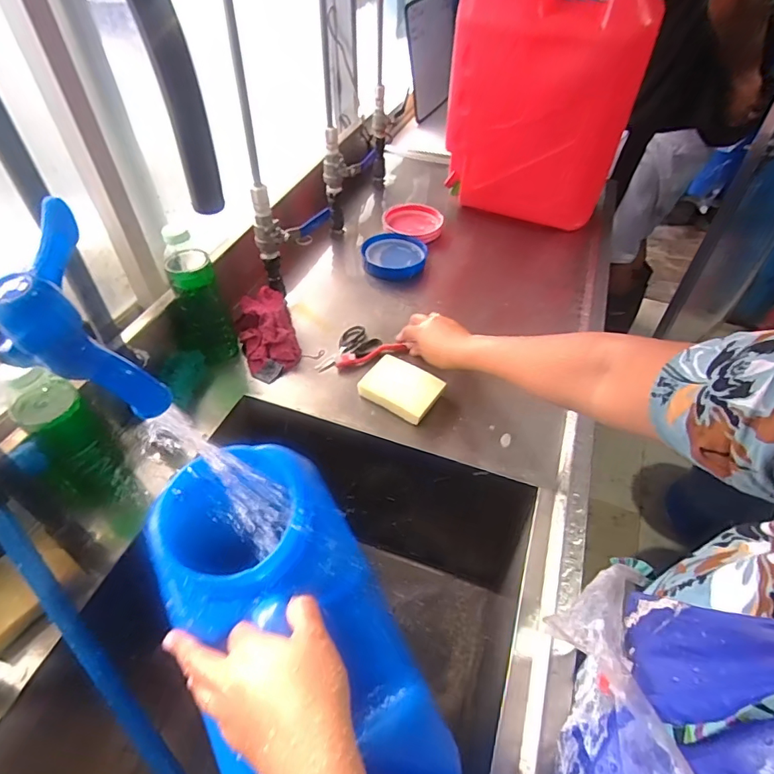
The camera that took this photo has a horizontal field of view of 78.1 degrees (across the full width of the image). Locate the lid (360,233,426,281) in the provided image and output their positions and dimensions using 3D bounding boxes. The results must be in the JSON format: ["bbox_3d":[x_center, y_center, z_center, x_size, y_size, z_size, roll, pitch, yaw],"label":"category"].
[{"bbox_3d":[0.015,-0.244,0.898,0.123,0.034,0.112,-2,48,-3],"label":"lid"}]

